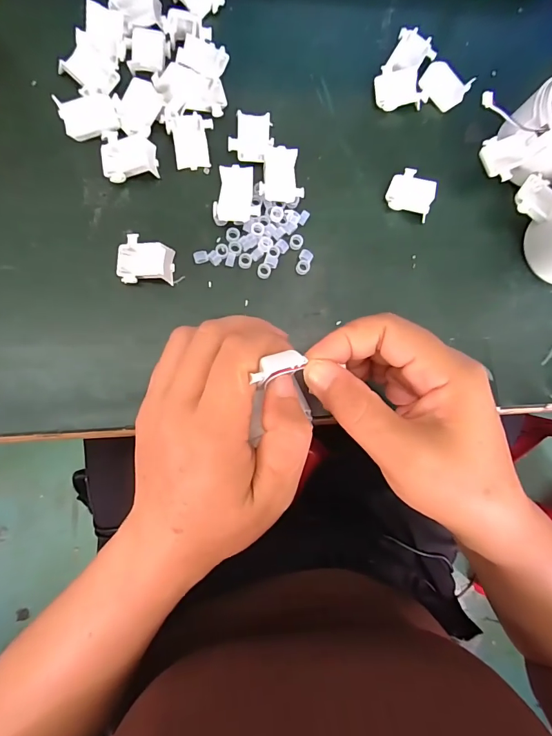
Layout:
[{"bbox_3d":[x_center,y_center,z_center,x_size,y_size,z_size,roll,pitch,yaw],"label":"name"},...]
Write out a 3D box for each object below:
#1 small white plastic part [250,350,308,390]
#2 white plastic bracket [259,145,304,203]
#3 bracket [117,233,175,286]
[{"bbox_3d":[0.001,-0.001,0.187,0.027,0.006,0.010,-19,93,-23],"label":"small white plastic part"},{"bbox_3d":[0.003,-0.127,0.265,0.028,0.011,0.036,-2,88,-9],"label":"white plastic bracket"},{"bbox_3d":[-0.081,-0.068,0.251,0.033,0.010,0.029,2,88,-9],"label":"bracket"}]

